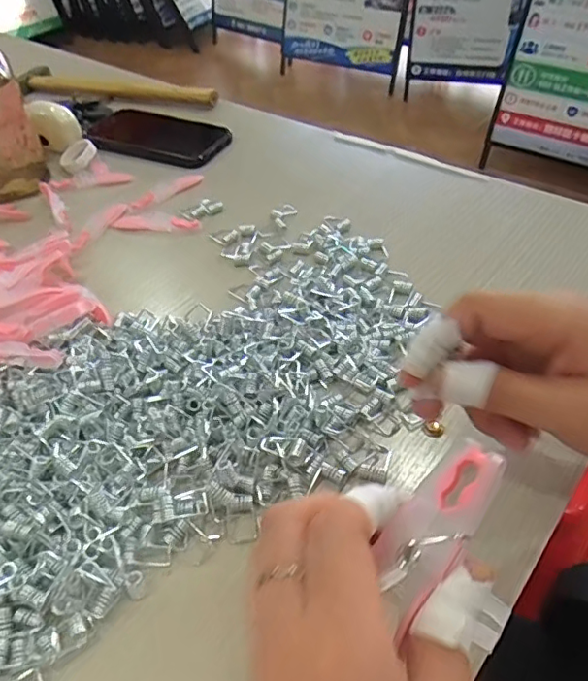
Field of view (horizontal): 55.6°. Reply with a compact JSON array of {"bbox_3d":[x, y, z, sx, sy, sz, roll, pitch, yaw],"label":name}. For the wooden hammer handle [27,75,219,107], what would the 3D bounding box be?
[{"bbox_3d":[-0.210,-0.305,0.673,0.263,0.015,0.022,14,49,17],"label":"wooden hammer handle"}]

